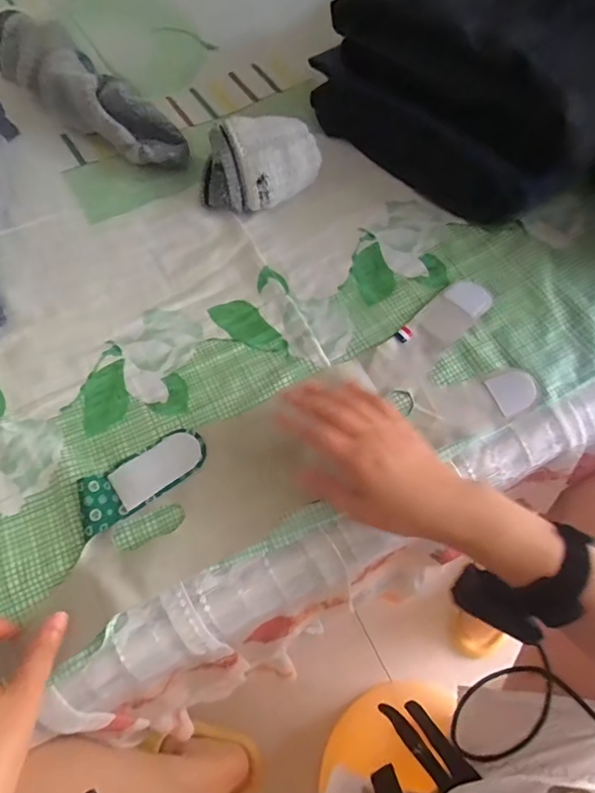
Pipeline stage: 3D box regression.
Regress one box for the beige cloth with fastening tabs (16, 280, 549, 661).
[{"bbox_3d":[0.000,0.041,0.418,0.452,0.032,0.127,-26,71,-11],"label":"beige cloth with fastening tabs"}]

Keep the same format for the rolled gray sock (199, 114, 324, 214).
[{"bbox_3d":[-0.043,-0.255,0.536,0.128,0.062,0.081,-5,66,-2],"label":"rolled gray sock"}]

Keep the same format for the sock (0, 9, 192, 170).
[{"bbox_3d":[-0.258,-0.369,0.584,0.306,0.068,0.084,37,71,15],"label":"sock"}]

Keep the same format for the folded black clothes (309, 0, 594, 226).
[{"bbox_3d":[0.207,-0.367,0.530,0.316,0.168,0.220,41,72,16],"label":"folded black clothes"}]

